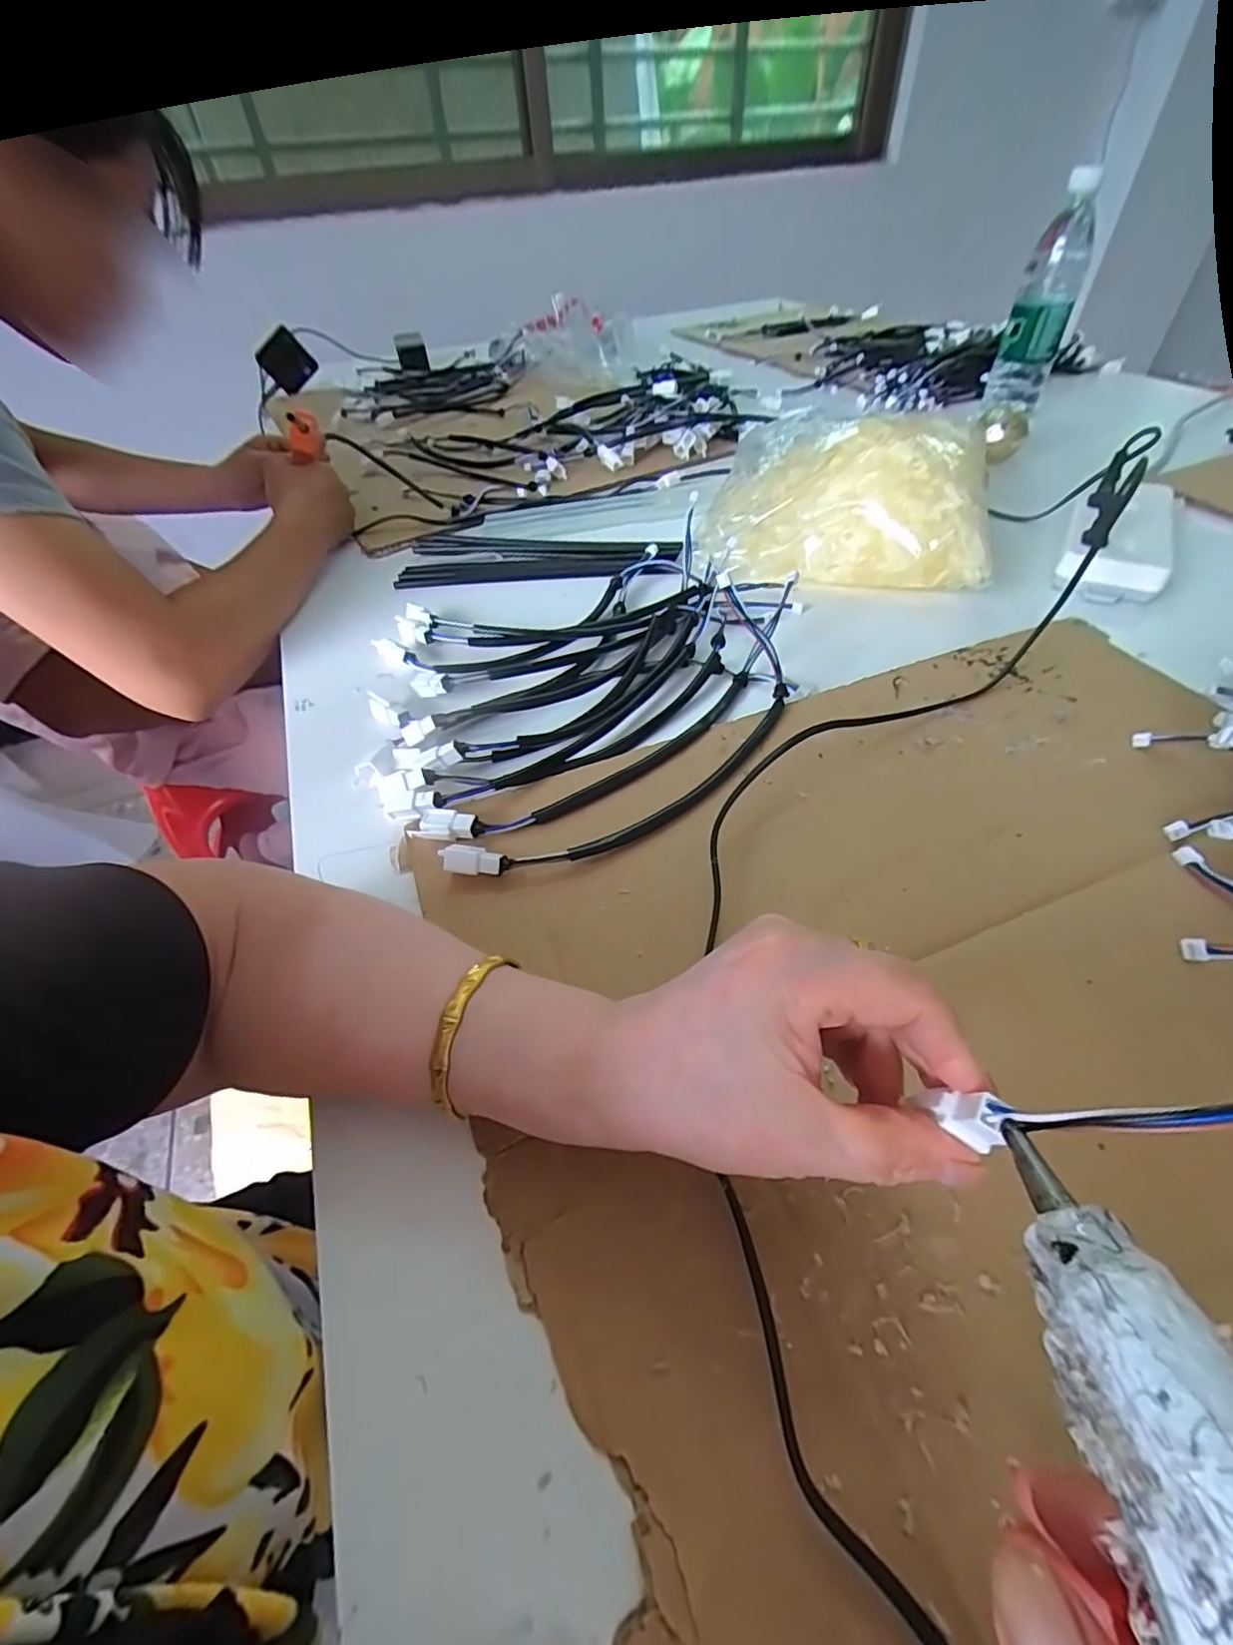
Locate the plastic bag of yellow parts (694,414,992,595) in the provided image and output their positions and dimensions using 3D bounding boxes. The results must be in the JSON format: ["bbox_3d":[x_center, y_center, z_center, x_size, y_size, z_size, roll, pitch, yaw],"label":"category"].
[{"bbox_3d":[0.196,-0.283,0.525,0.228,0.093,0.156,6,49,10],"label":"plastic bag of yellow parts"}]

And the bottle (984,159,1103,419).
[{"bbox_3d":[0.516,-0.623,0.727,0.069,0.213,0.057,23,52,21],"label":"bottle"}]

